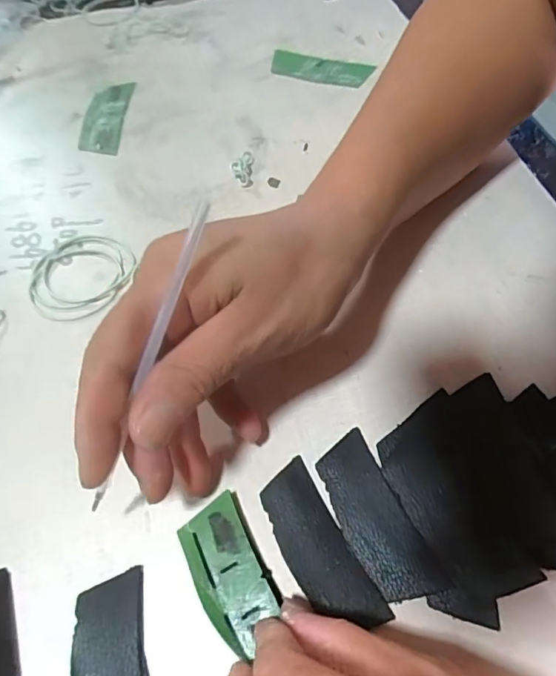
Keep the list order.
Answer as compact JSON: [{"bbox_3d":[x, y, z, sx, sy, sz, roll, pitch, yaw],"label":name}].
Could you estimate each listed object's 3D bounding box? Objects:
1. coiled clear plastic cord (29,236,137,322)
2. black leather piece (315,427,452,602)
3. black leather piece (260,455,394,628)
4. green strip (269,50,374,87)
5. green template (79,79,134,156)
[{"bbox_3d":[-0.112,-0.036,0.284,0.054,0.004,0.059,-1,59,2],"label":"coiled clear plastic cord"},{"bbox_3d":[0.040,0.074,0.211,0.027,0.005,0.069,-23,61,-11],"label":"black leather piece"},{"bbox_3d":[0.016,0.086,0.207,0.027,0.004,0.069,-27,62,-13],"label":"black leather piece"},{"bbox_3d":[0.032,-0.201,0.371,0.072,0.006,0.028,18,62,12],"label":"green strip"},{"bbox_3d":[-0.121,-0.157,0.355,0.029,0.005,0.074,2,64,2],"label":"green template"}]

